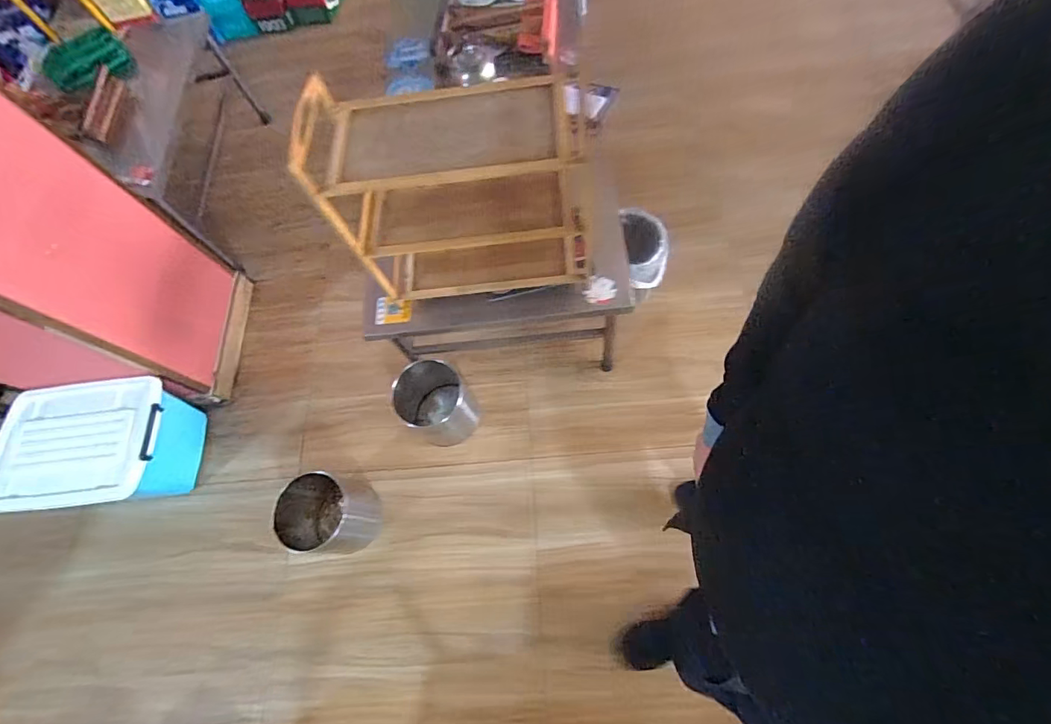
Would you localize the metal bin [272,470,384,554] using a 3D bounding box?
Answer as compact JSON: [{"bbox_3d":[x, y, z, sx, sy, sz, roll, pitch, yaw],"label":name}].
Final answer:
[{"bbox_3d":[-0.568,0.446,1.361,0.224,0.224,0.213,3,68,8],"label":"metal bin"}]

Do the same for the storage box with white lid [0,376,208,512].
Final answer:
[{"bbox_3d":[-1.292,0.271,1.429,0.450,0.275,0.350,-7,67,4],"label":"storage box with white lid"}]

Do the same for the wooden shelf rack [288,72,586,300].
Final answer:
[{"bbox_3d":[-0.140,-0.352,0.987,0.476,0.432,0.224,-6,67,5],"label":"wooden shelf rack"}]

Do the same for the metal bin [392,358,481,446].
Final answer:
[{"bbox_3d":[-0.278,0.139,1.466,0.207,0.251,0.217,-3,68,6],"label":"metal bin"}]

